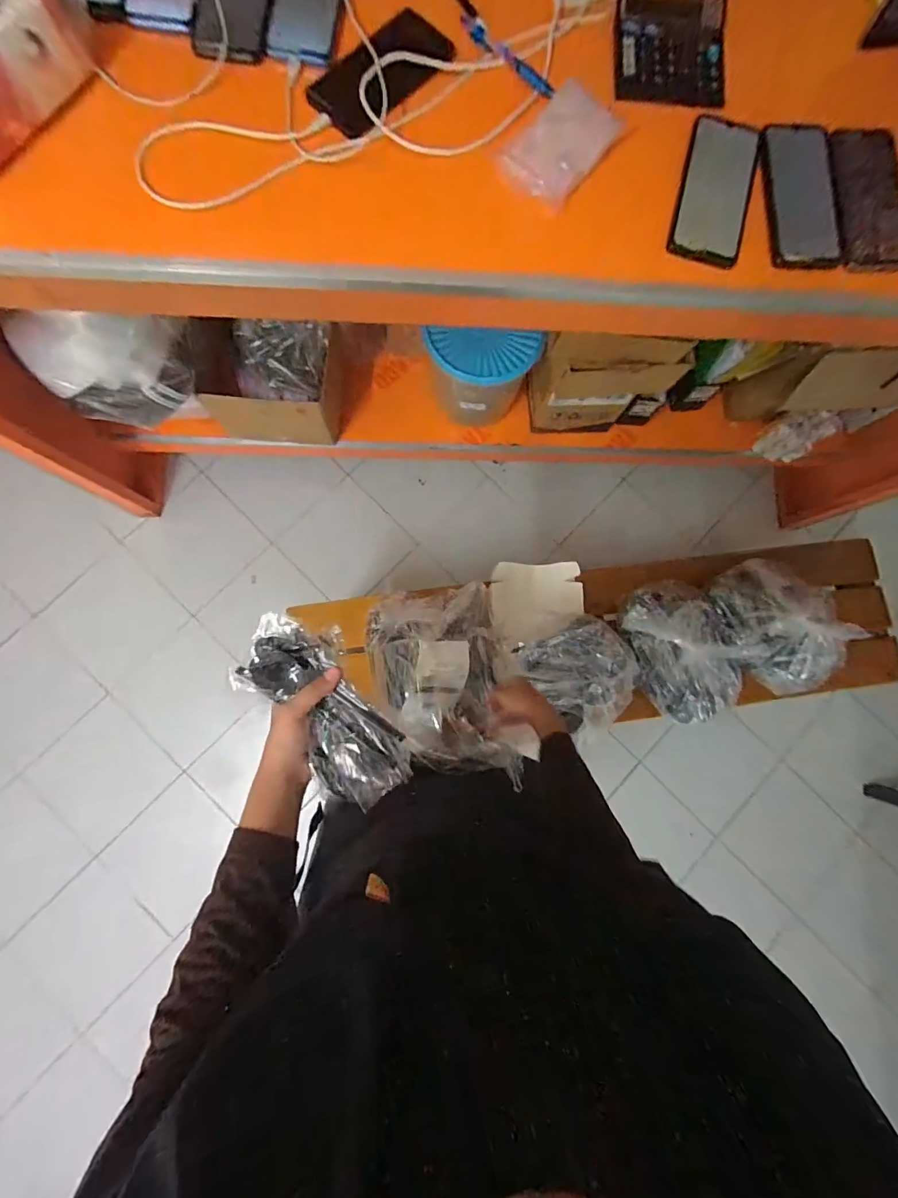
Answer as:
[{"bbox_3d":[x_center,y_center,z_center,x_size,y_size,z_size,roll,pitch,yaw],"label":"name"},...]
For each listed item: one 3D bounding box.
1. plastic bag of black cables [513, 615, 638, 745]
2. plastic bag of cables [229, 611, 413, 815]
[{"bbox_3d":[0.233,0.123,0.775,0.170,0.101,0.184,-33,86,-8],"label":"plastic bag of black cables"},{"bbox_3d":[-0.107,0.102,0.411,0.084,0.044,0.194,-37,96,-8],"label":"plastic bag of cables"}]

